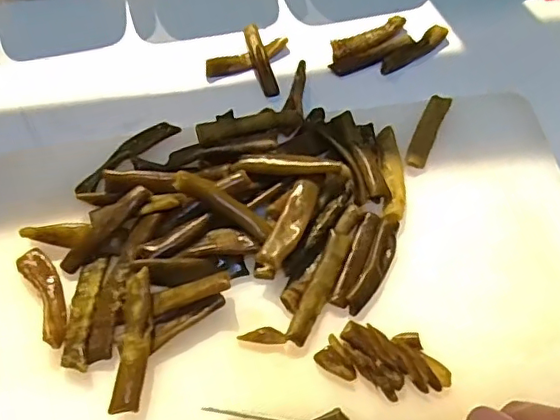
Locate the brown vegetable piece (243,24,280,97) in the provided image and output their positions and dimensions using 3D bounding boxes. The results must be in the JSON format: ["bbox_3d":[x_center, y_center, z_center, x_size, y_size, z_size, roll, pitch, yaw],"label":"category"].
[{"bbox_3d":[-0.019,-0.147,0.556,0.017,0.012,0.088,-14,60,-8],"label":"brown vegetable piece"}]

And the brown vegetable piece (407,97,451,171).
[{"bbox_3d":[0.127,-0.068,0.495,0.019,0.008,0.083,22,62,13],"label":"brown vegetable piece"}]

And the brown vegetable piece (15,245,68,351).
[{"bbox_3d":[-0.168,0.059,0.411,0.023,0.010,0.081,-27,63,-15],"label":"brown vegetable piece"}]

